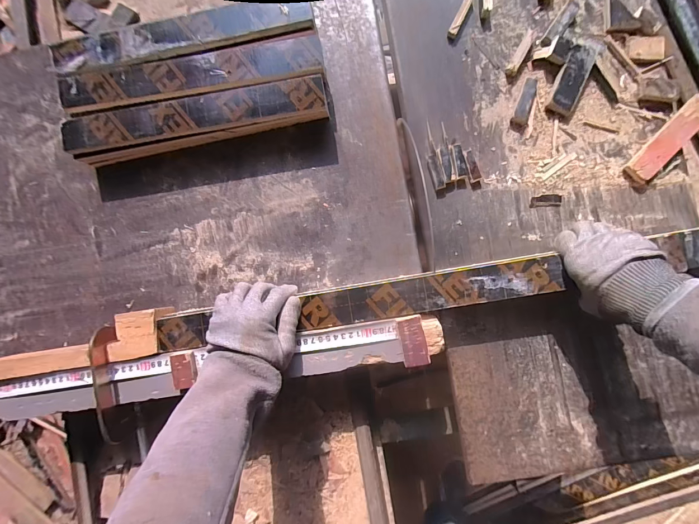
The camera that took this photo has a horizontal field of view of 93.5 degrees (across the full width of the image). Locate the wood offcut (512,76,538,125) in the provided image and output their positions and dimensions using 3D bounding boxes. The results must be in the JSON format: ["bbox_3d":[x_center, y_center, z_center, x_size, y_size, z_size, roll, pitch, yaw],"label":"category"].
[{"bbox_3d":[0.255,-0.232,0.475,0.024,0.017,0.063,17,90,3],"label":"wood offcut"}]

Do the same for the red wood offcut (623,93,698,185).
[{"bbox_3d":[0.465,-0.183,0.466,0.179,0.021,0.039,-44,87,1],"label":"red wood offcut"}]

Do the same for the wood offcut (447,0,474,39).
[{"bbox_3d":[0.163,-0.361,0.481,0.015,0.013,0.067,27,90,3],"label":"wood offcut"}]

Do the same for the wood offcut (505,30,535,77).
[{"bbox_3d":[0.249,-0.303,0.477,0.015,0.015,0.068,29,91,3],"label":"wood offcut"}]

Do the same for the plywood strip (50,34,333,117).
[{"bbox_3d":[-0.219,-0.258,0.452,0.360,0.014,0.059,-8,89,3],"label":"plywood strip"}]

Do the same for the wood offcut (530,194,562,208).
[{"bbox_3d":[0.286,-0.089,0.477,0.044,0.004,0.018,-4,89,3],"label":"wood offcut"}]

